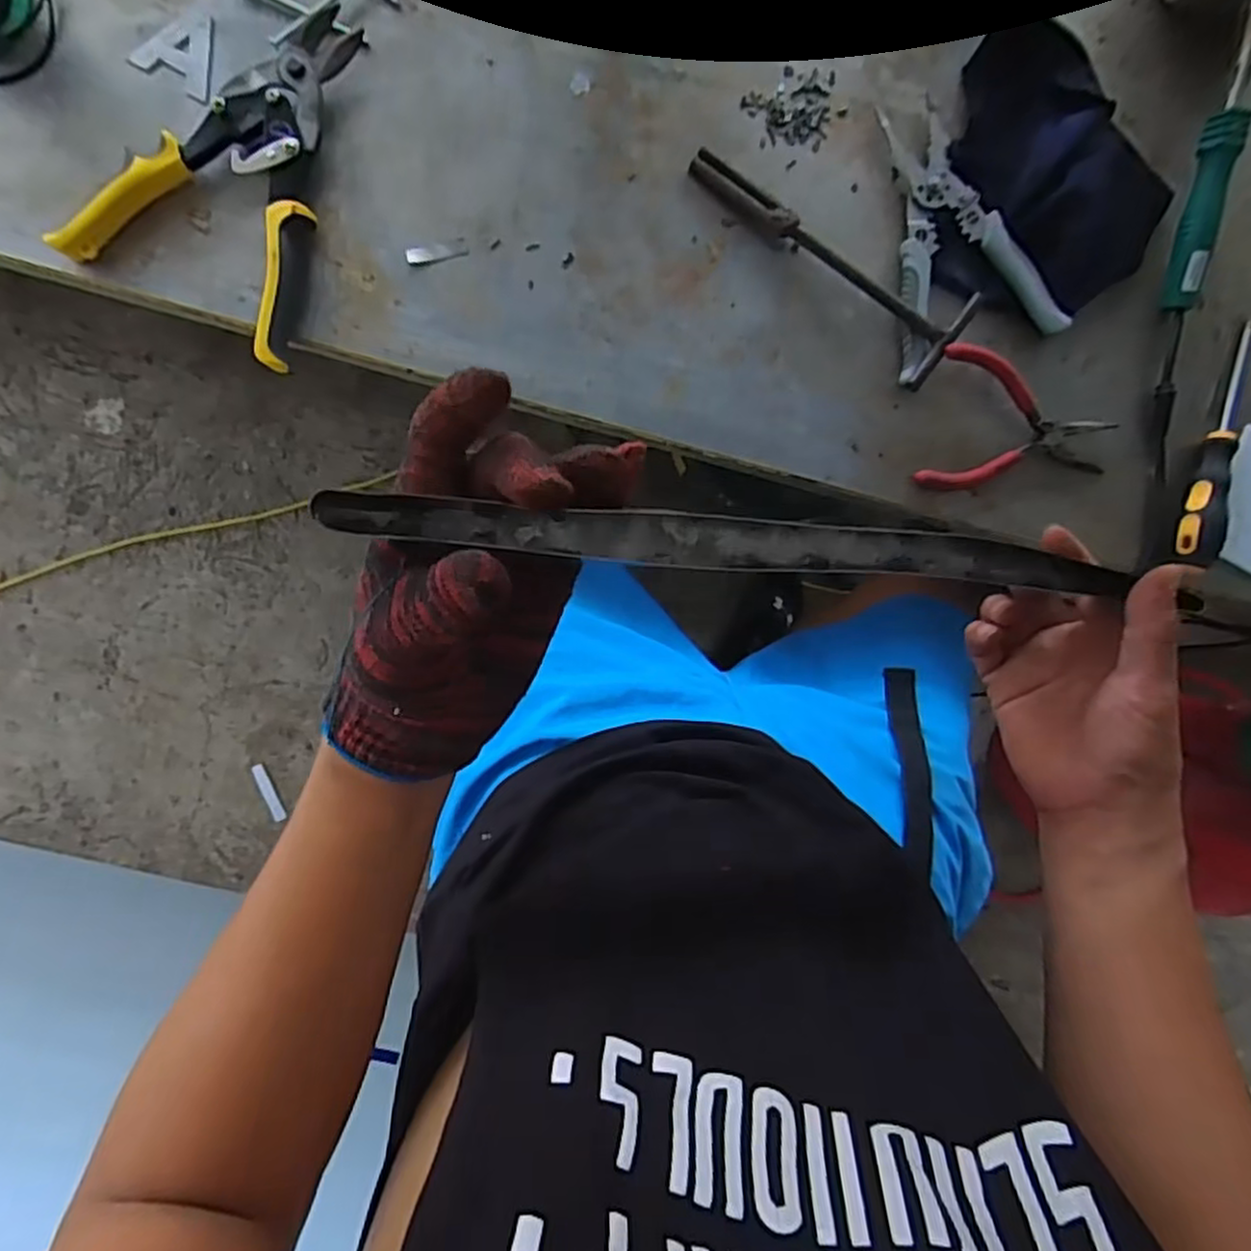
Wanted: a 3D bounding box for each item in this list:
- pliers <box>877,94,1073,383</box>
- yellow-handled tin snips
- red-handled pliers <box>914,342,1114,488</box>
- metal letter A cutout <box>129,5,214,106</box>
[{"bbox_3d":[0.251,-0.278,0.517,0.117,0.026,0.192,-4,92,-5],"label":"pliers"},{"bbox_3d":[-0.240,-0.298,0.468,0.140,0.031,0.215,30,89,-5],"label":"yellow-handled tin snips"},{"bbox_3d":[0.287,-0.141,0.522,0.137,0.027,0.093,8,91,-6],"label":"red-handled pliers"},{"bbox_3d":[-0.290,-0.381,0.475,0.048,0.004,0.053,27,89,-6],"label":"metal letter A cutout"}]

